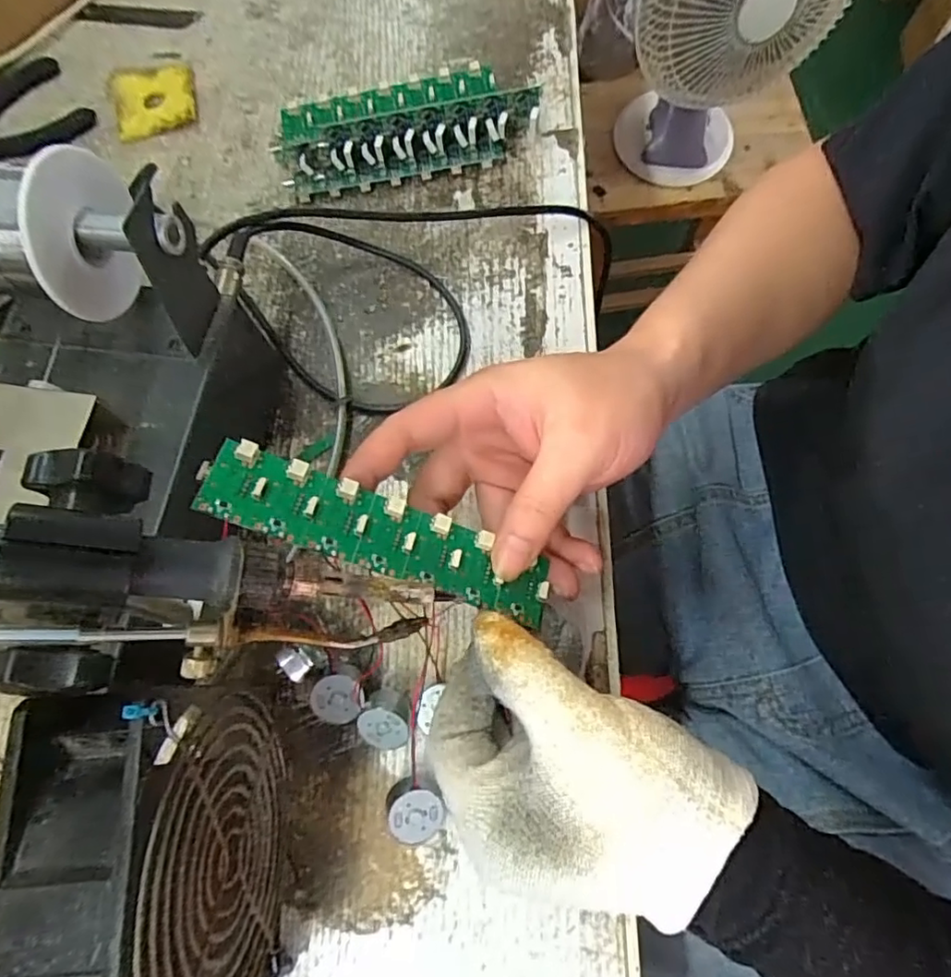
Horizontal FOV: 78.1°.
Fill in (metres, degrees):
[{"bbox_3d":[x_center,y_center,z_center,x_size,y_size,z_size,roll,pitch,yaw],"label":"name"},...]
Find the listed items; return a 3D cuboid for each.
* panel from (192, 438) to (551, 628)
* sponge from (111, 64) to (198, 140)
[{"bbox_3d":[-0.035,0.017,0.230,0.139,0.006,0.033,22,70,-12],"label":"panel"},{"bbox_3d":[-0.227,-0.277,0.415,0.056,0.008,0.065,-16,72,-4],"label":"sponge"}]

